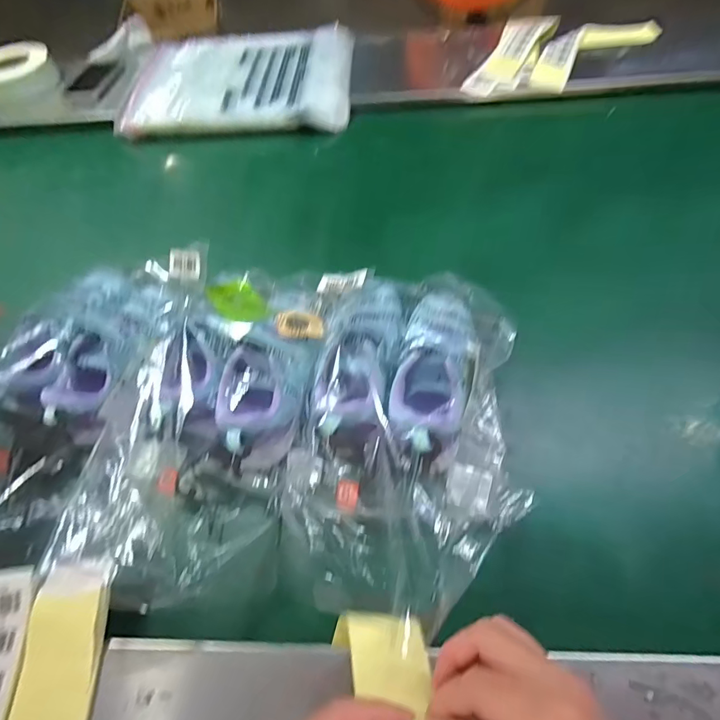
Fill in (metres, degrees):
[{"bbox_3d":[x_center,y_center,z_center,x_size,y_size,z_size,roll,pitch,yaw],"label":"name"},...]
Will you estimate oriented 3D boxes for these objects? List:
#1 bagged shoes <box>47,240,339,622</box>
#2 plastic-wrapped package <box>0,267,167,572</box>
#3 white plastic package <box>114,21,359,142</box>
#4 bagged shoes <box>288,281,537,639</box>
[{"bbox_3d":[-0.140,0.043,0.412,0.172,0.086,0.316,7,57,11],"label":"bagged shoes"},{"bbox_3d":[-0.298,0.030,0.406,0.156,0.046,0.299,6,57,11],"label":"plastic-wrapped package"},{"bbox_3d":[-0.210,-0.513,0.806,0.393,0.048,0.304,-1,56,6],"label":"white plastic package"},{"bbox_3d":[0.042,0.046,0.381,0.175,0.088,0.303,5,57,10],"label":"bagged shoes"}]

